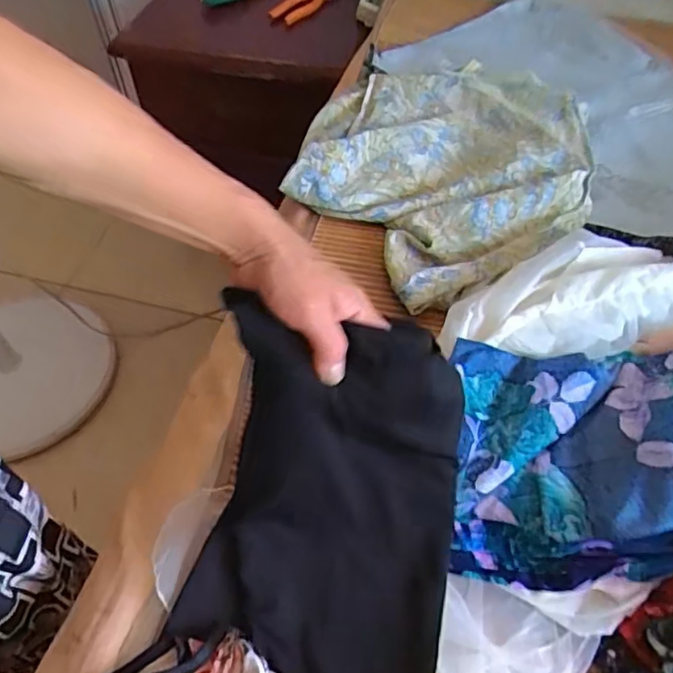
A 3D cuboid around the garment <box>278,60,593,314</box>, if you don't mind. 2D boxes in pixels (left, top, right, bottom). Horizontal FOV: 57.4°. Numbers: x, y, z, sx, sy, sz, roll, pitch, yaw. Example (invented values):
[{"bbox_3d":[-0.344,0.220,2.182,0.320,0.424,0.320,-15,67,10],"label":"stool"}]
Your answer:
[{"bbox_3d":[0.137,-0.225,0.754,0.379,0.052,0.362,-30,57,-20],"label":"garment"}]

